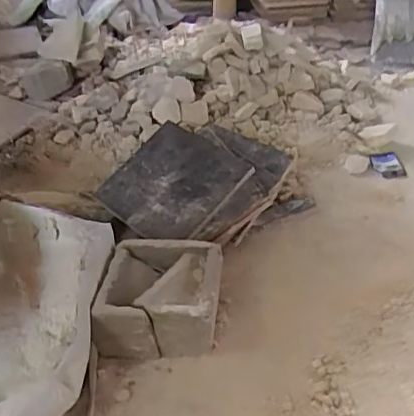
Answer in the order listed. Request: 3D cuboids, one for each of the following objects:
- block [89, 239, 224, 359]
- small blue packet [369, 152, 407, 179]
[{"bbox_3d":[-0.080,0.157,0.991,0.208,0.105,0.192,-1,37,-1],"label":"block"},{"bbox_3d":[0.452,-0.109,1.422,0.075,0.011,0.101,-3,37,-5],"label":"small blue packet"}]

